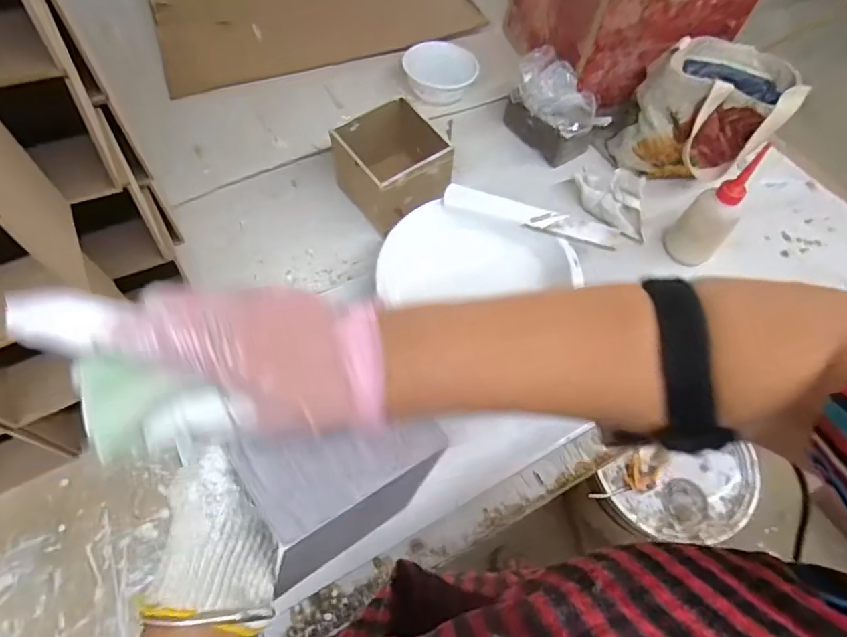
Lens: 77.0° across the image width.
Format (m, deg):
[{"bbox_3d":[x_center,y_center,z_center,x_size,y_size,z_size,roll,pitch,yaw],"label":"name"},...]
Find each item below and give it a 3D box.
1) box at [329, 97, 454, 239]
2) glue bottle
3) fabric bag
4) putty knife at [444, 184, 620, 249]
[{"bbox_3d":[-0.034,-0.191,0.693,0.125,0.106,0.123,-30,67,-16],"label":"box"},{"bbox_3d":[0.354,-0.129,0.652,0.052,0.166,0.051,4,62,1],"label":"glue bottle"},{"bbox_3d":[0.393,-0.291,0.741,0.181,0.137,0.184,38,67,17],"label":"fabric bag"},{"bbox_3d":[0.124,-0.118,0.617,0.200,0.010,0.030,19,63,8],"label":"putty knife"}]

